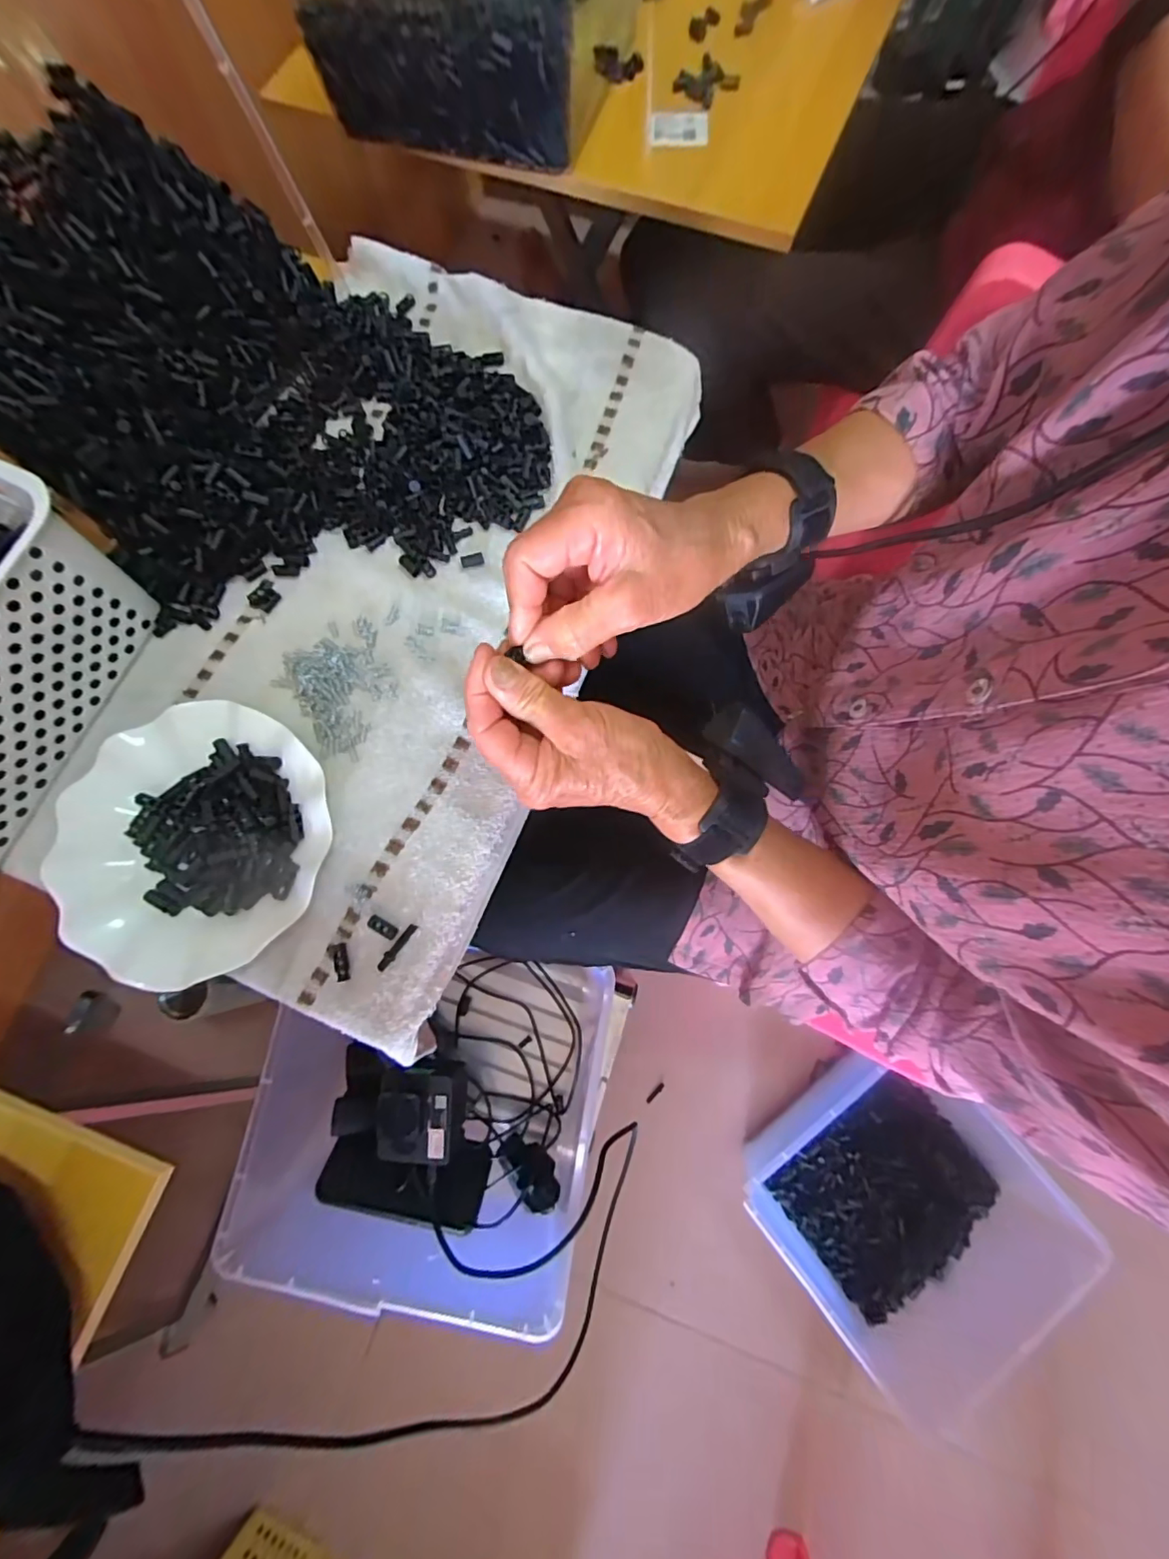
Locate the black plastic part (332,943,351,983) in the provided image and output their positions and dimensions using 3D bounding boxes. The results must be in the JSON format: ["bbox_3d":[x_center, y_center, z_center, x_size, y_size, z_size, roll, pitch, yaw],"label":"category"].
[{"bbox_3d":[-0.163,0.122,0.360,0.009,0.004,0.024,-17,77,-3],"label":"black plastic part"}]

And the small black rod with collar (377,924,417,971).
[{"bbox_3d":[-0.126,0.112,0.362,0.007,0.004,0.036,35,79,9],"label":"small black rod with collar"}]

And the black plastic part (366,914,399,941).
[{"bbox_3d":[-0.138,0.100,0.365,0.021,0.005,0.010,28,78,7],"label":"black plastic part"}]

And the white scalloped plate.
[{"bbox_3d":[-0.267,0.040,0.370,0.180,0.026,0.181,-14,77,-3],"label":"white scalloped plate"}]

